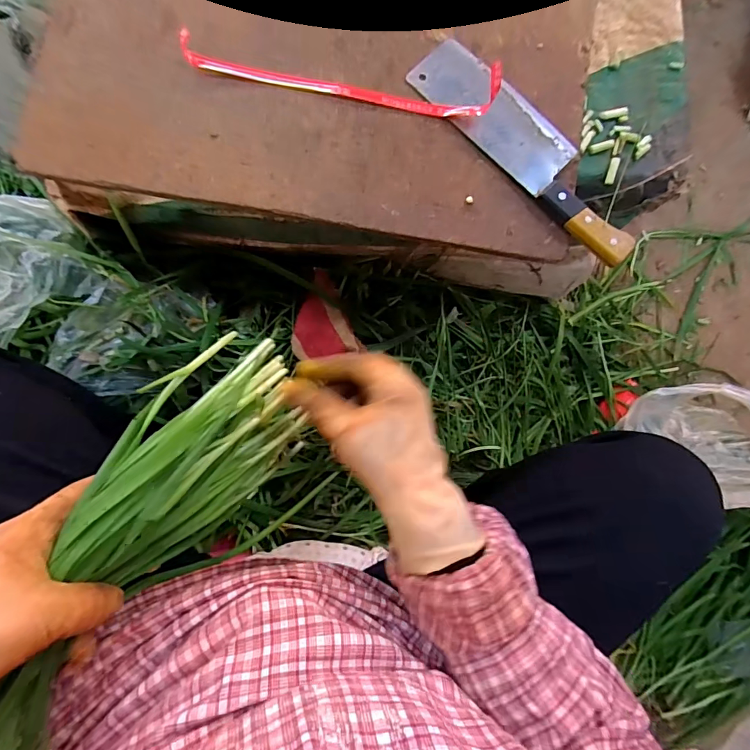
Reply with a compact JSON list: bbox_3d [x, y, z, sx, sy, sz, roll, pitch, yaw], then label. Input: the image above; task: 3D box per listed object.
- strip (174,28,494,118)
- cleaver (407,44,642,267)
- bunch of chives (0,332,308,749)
[{"bbox_3d":[-0.032,-0.278,0.380,0.285,0.049,0.025,10,84,-5],"label":"strip"},{"bbox_3d":[0.149,-0.218,0.400,0.067,0.026,0.265,-44,90,-7],"label":"cleaver"},{"bbox_3d":[-0.178,0.148,0.276,0.101,0.097,0.399,30,64,-2],"label":"bunch of chives"}]

